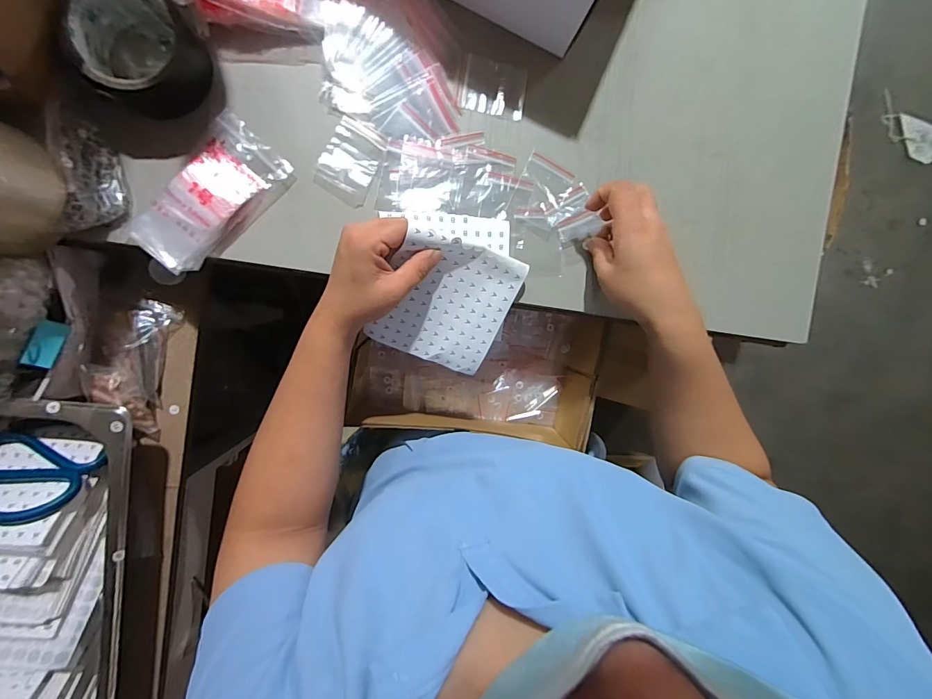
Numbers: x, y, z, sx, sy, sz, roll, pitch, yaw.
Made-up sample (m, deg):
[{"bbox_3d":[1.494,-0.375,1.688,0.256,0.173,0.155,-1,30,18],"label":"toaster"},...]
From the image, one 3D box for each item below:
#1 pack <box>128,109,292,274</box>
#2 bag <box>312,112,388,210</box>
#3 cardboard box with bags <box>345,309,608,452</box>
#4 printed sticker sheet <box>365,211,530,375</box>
[{"bbox_3d":[-0.229,-0.134,0.354,0.075,0.021,0.141,40,88,-9],"label":"pack"},{"bbox_3d":[-0.108,-0.176,0.370,0.050,0.004,0.071,23,91,-9],"label":"bag"},{"bbox_3d":[0.014,0.025,0.496,0.268,0.102,0.163,6,94,-9],"label":"cardboard box with bags"},{"bbox_3d":[-0.012,-0.058,0.375,0.124,0.069,0.146,19,92,-9],"label":"printed sticker sheet"}]

